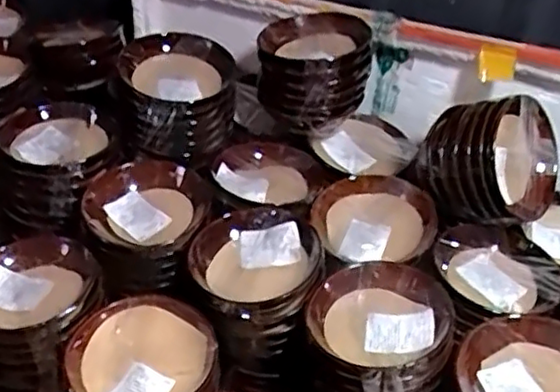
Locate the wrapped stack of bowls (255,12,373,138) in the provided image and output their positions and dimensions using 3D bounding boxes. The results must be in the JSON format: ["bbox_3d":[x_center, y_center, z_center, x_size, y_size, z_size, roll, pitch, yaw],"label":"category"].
[{"bbox_3d":[0.041,-0.159,0.872,0.138,0.120,0.135,8,36,1],"label":"wrapped stack of bowls"}]

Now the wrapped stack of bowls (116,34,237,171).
[{"bbox_3d":[-0.126,-0.117,0.823,0.140,0.116,0.124,2,36,-6],"label":"wrapped stack of bowls"}]

